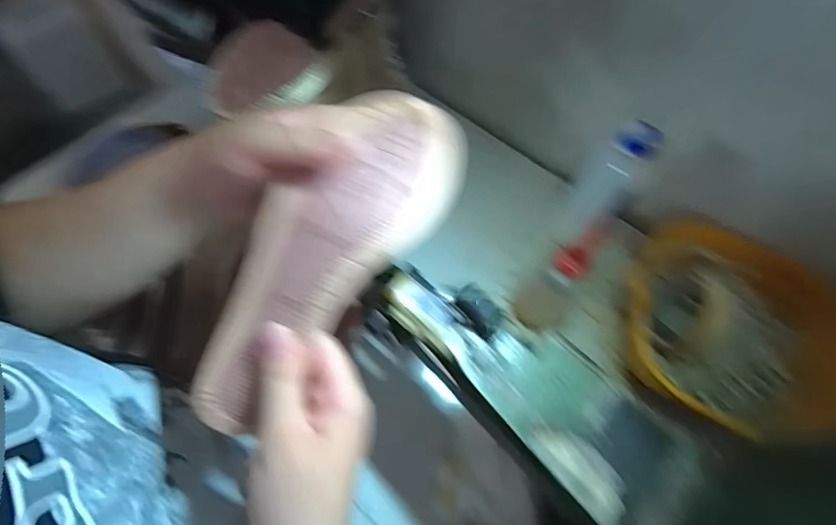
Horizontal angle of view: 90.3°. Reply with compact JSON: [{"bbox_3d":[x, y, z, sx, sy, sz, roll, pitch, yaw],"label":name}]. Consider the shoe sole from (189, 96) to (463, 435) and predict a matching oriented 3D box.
[{"bbox_3d":[-0.057,-0.006,0.233,0.075,0.033,0.218,38,88,15],"label":"shoe sole"}]

